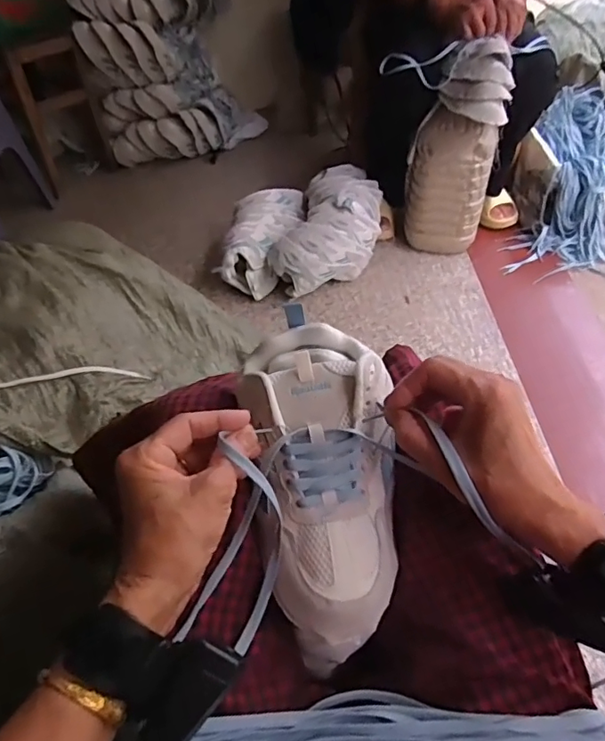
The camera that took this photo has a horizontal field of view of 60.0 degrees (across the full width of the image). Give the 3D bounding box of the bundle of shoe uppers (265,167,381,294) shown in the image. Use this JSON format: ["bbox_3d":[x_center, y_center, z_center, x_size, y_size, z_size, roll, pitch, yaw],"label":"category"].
[{"bbox_3d":[0.079,-0.360,1.301,0.241,0.179,0.407,7,47,10],"label":"bundle of shoe uppers"}]

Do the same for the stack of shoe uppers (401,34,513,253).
[{"bbox_3d":[0.339,-0.466,1.201,0.191,0.466,0.144,7,47,10],"label":"stack of shoe uppers"}]

